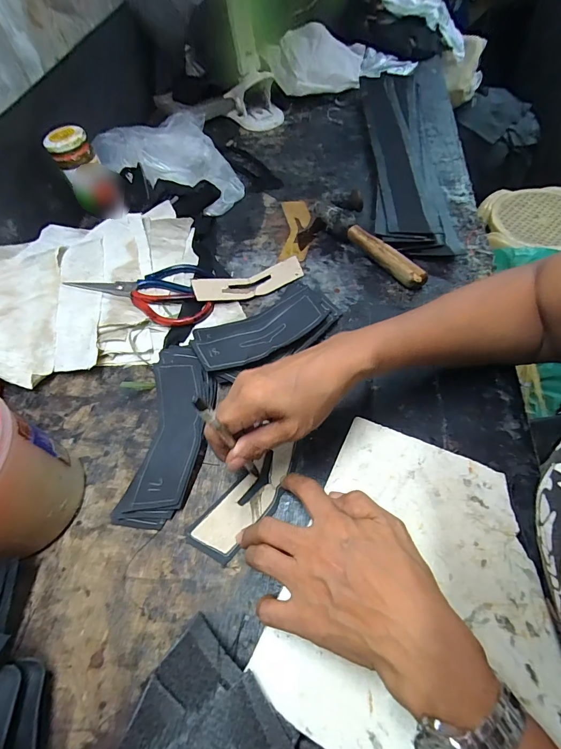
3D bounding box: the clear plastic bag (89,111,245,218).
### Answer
[{"bbox_3d":[-0.188,-0.348,0.581,0.191,0.047,0.259,-26,59,-9],"label":"clear plastic bag"}]

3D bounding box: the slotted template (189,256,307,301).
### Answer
[{"bbox_3d":[-0.040,-0.122,0.462,0.144,0.004,0.047,-16,66,-10],"label":"slotted template"}]

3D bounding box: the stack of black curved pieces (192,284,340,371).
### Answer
[{"bbox_3d":[-0.017,-0.057,0.409,0.164,0.016,0.081,-22,60,-12],"label":"stack of black curved pieces"}]

